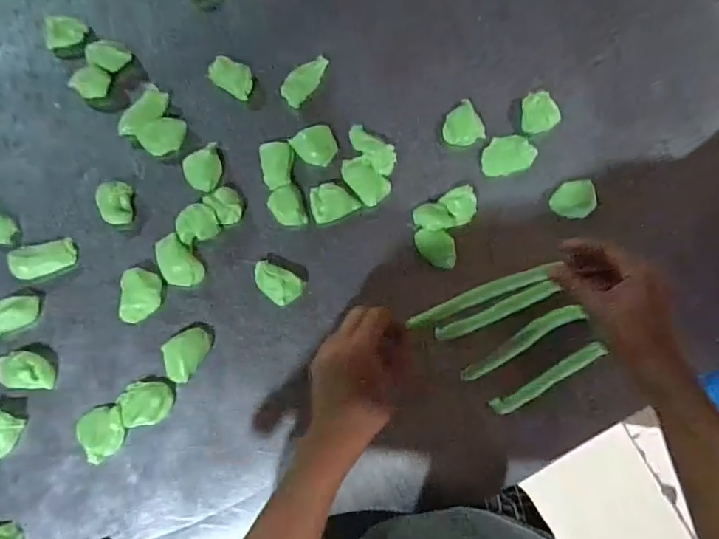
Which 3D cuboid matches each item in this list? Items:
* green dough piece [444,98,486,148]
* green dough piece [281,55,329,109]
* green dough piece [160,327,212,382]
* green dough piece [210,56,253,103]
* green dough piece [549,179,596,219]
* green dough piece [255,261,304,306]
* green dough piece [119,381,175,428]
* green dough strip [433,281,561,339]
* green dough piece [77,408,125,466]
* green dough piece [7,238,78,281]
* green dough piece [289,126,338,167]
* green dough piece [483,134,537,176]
[{"bbox_3d":[0.120,-0.169,0.582,0.049,0.011,0.050,0,76,-2],"label":"green dough piece"},{"bbox_3d":[-0.063,-0.224,0.590,0.029,0.017,0.072,36,78,7],"label":"green dough piece"},{"bbox_3d":[-0.176,0.084,0.505,0.037,0.016,0.054,30,77,5],"label":"green dough piece"},{"bbox_3d":[-0.149,-0.224,0.583,0.053,0.023,0.033,29,77,5],"label":"green dough piece"},{"bbox_3d":[0.242,-0.078,0.566,0.047,0.019,0.041,-15,77,-5],"label":"green dough piece"},{"bbox_3d":[-0.089,0.014,0.532,0.055,0.024,0.034,33,78,6],"label":"green dough piece"},{"bbox_3d":[-0.209,0.131,0.491,0.048,0.018,0.041,-6,77,-3],"label":"green dough piece"},{"bbox_3d":[0.136,0.044,0.507,0.124,0.012,0.017,-28,78,18],"label":"green dough strip"},{"bbox_3d":[-0.248,0.157,0.484,0.043,0.016,0.045,0,76,-2],"label":"green dough piece"},{"bbox_3d":[-0.331,-0.011,0.523,0.062,0.015,0.037,-17,78,-6],"label":"green dough piece"},{"bbox_3d":[-0.049,-0.140,0.567,0.045,0.015,0.043,0,76,-2],"label":"green dough piece"},{"bbox_3d":[0.171,-0.132,0.579,0.066,0.010,0.044,-22,90,-1],"label":"green dough piece"}]

